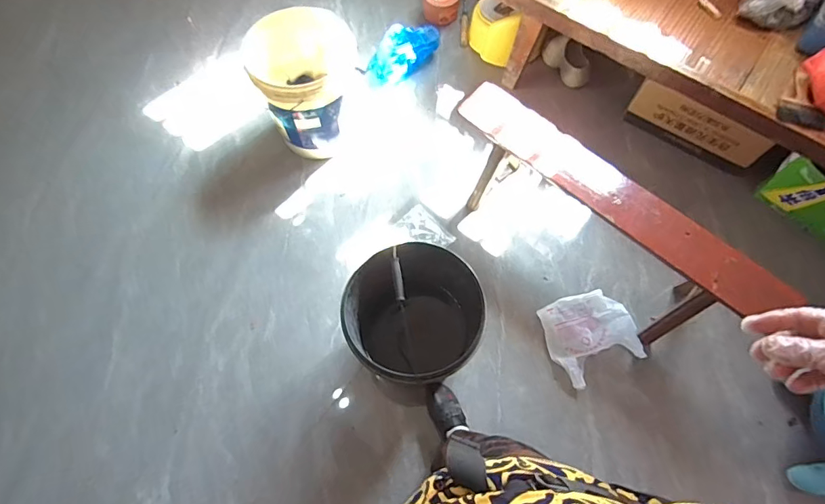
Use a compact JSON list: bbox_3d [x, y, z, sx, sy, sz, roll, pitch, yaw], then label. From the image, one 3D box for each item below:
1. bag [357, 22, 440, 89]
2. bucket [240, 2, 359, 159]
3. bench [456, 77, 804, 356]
[{"bbox_3d":[-0.051,-0.771,1.720,0.311,0.169,0.175,-40,72,-16],"label":"bag"},{"bbox_3d":[-0.341,-0.516,1.457,0.315,0.374,0.300,-1,68,1],"label":"bucket"},{"bbox_3d":[0.501,-0.076,1.274,0.245,0.319,0.930,-41,72,-14],"label":"bench"}]

